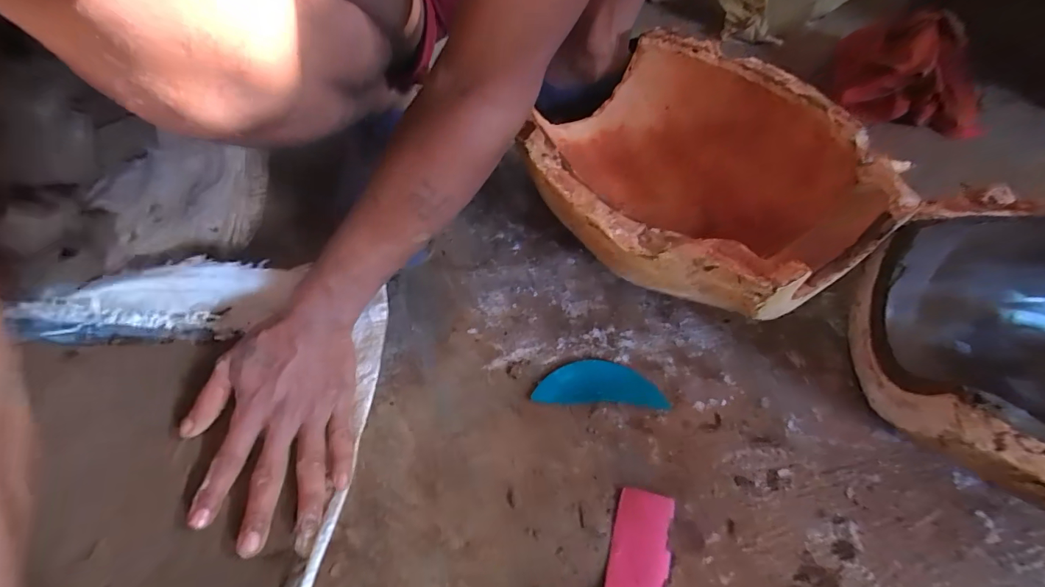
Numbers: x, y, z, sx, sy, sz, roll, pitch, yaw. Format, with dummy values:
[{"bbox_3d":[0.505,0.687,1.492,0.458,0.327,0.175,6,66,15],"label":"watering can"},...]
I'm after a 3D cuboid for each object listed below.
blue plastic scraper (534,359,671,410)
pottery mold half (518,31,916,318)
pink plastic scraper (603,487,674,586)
[{"bbox_3d":[0.071,0.083,0.410,0.118,0.010,0.041,3,56,0],"label":"blue plastic scraper"},{"bbox_3d":[0.146,-0.107,0.454,0.281,0.157,0.328,-24,60,-17],"label":"pottery mold half"},{"bbox_3d":[0.086,0.205,0.329,0.044,0.004,0.108,13,56,7],"label":"pink plastic scraper"}]

